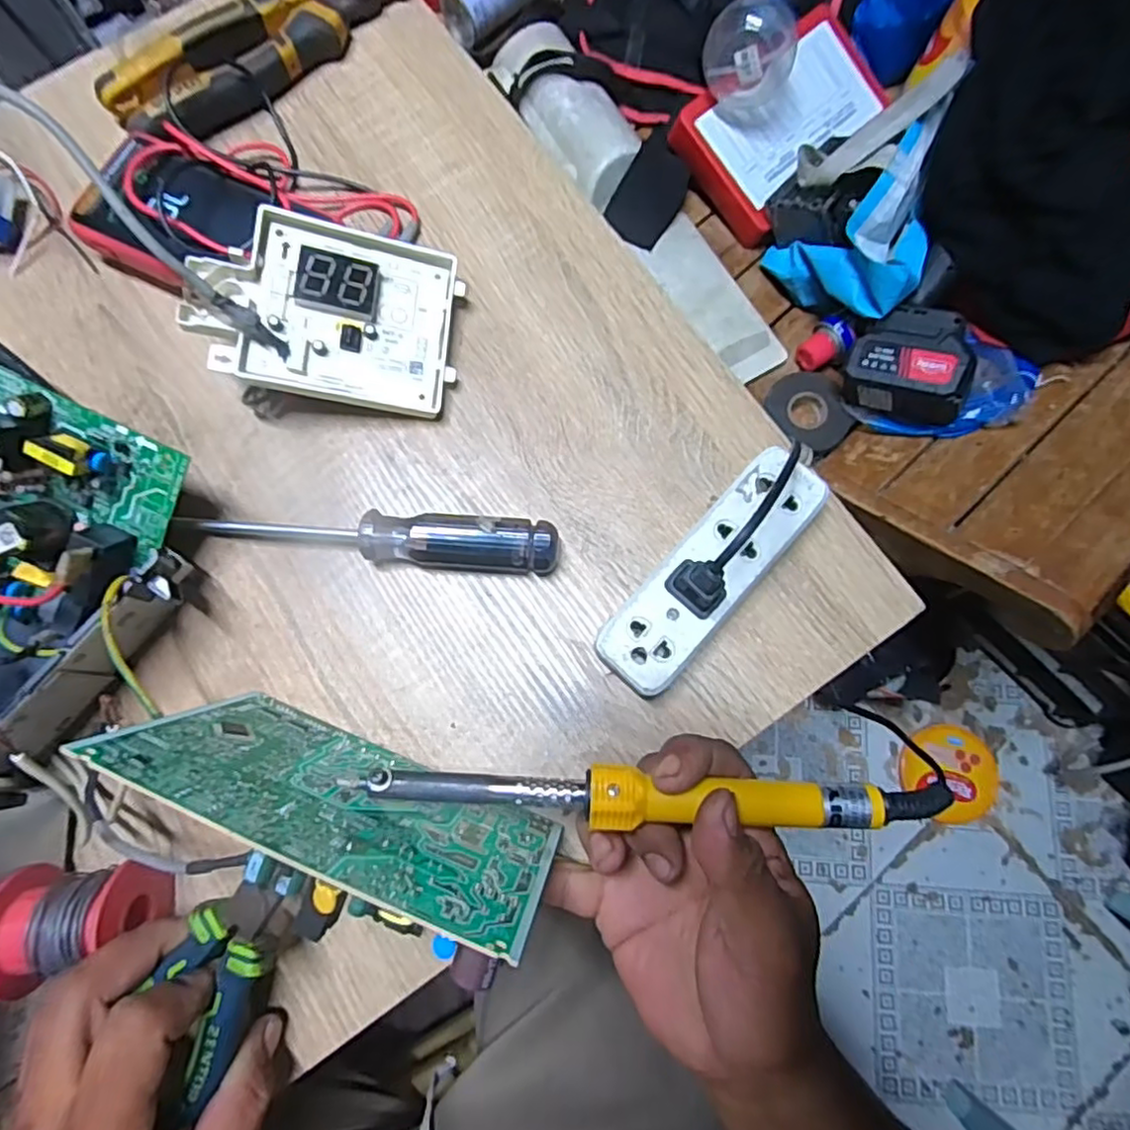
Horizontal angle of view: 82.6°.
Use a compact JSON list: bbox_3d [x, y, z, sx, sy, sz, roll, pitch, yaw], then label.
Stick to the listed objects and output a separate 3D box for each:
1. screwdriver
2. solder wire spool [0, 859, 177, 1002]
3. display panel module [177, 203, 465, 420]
[{"bbox_3d":[-0.103,-0.013,0.344,0.198,0.026,0.027,2,78,1],"label":"screwdriver"},{"bbox_3d":[-0.218,0.161,0.288,0.058,0.045,0.052,-5,78,0],"label":"solder wire spool"},{"bbox_3d":[-0.126,-0.140,0.344,0.132,0.023,0.096,8,83,-17],"label":"display panel module"}]

